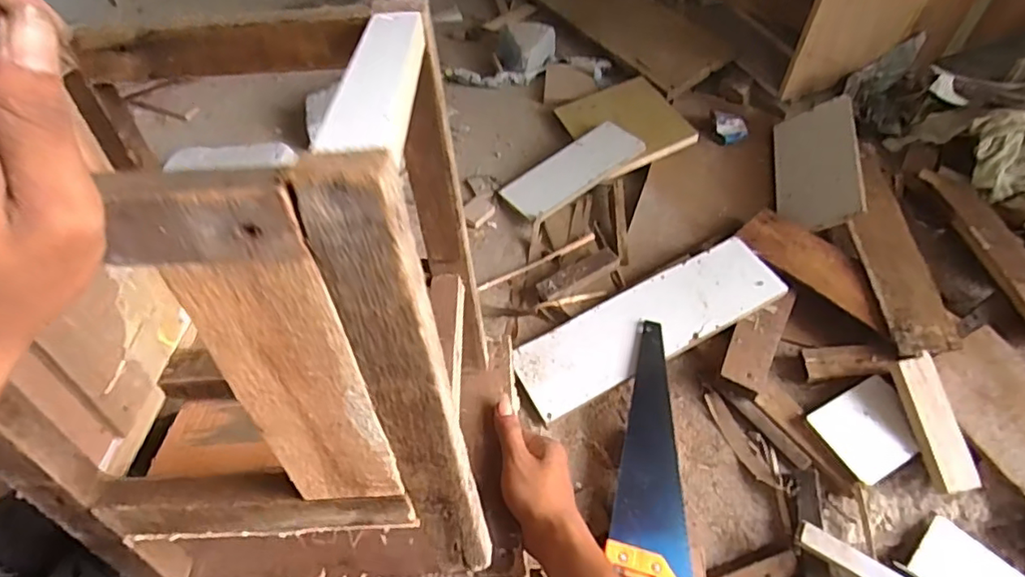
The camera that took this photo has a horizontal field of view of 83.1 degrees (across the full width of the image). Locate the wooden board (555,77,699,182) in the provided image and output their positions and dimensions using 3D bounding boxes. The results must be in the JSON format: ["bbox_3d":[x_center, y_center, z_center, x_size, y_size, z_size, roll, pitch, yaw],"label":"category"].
[{"bbox_3d":[0.218,-0.317,1.124,0.197,0.020,0.247,-22,52,0],"label":"wooden board"}]

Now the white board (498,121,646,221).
[{"bbox_3d":[0.104,-0.215,1.050,0.250,0.016,0.117,-39,54,-11],"label":"white board"}]

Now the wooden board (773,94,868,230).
[{"bbox_3d":[0.523,-0.217,0.999,0.014,0.137,0.273,29,56,-28],"label":"wooden board"}]

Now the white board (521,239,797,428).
[{"bbox_3d":[0.196,0.048,0.846,0.399,0.011,0.127,-27,58,-9],"label":"white board"}]

